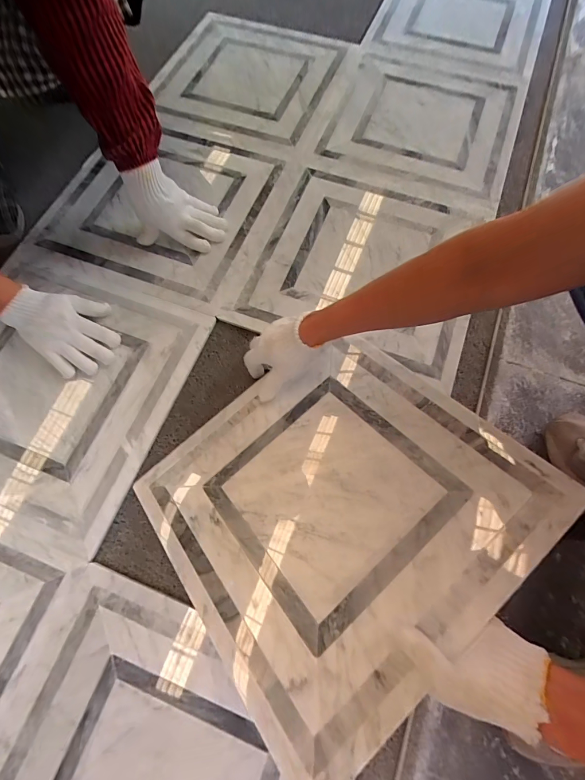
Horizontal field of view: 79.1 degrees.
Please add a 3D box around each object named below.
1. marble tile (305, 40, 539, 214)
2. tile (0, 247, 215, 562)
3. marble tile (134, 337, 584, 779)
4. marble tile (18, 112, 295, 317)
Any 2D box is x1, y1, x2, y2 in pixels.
[{"bbox_3d":[0.257,-0.552,0.719,0.377,0.019,0.368,20,72,7],"label":"marble tile"},{"bbox_3d":[-0.384,-0.014,0.555,0.385,0.015,0.395,20,72,7],"label":"tile"},{"bbox_3d":[0.037,0.123,0.439,0.389,0.011,0.396,-41,56,-10],"label":"marble tile"},{"bbox_3d":[-0.245,-0.367,0.678,0.390,0.023,0.406,16,69,7],"label":"marble tile"}]

